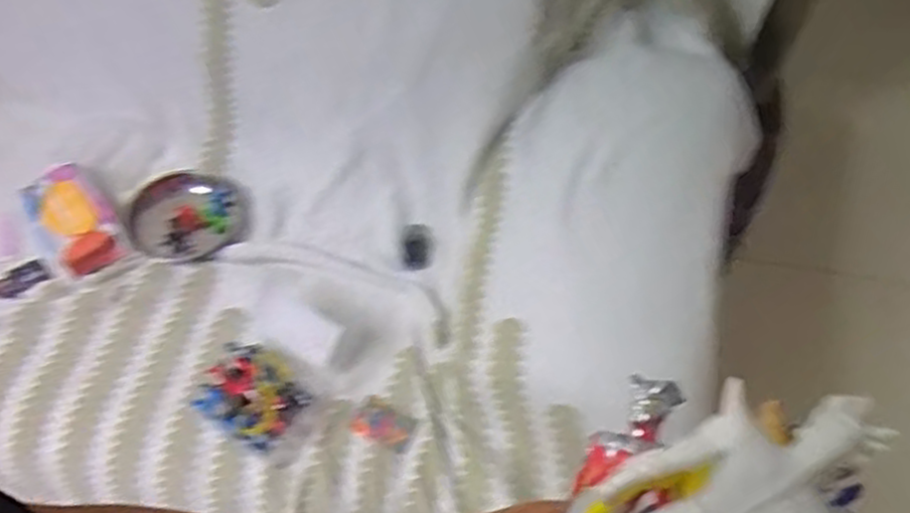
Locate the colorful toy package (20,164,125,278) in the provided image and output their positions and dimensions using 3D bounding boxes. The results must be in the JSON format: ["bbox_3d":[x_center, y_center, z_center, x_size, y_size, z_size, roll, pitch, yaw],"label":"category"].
[{"bbox_3d":[-0.604,-0.060,1.216,0.119,0.062,0.194,-37,65,-18],"label":"colorful toy package"}]

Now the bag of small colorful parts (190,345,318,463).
[{"bbox_3d":[-0.271,0.195,1.077,0.157,0.063,0.123,31,65,18],"label":"bag of small colorful parts"}]

